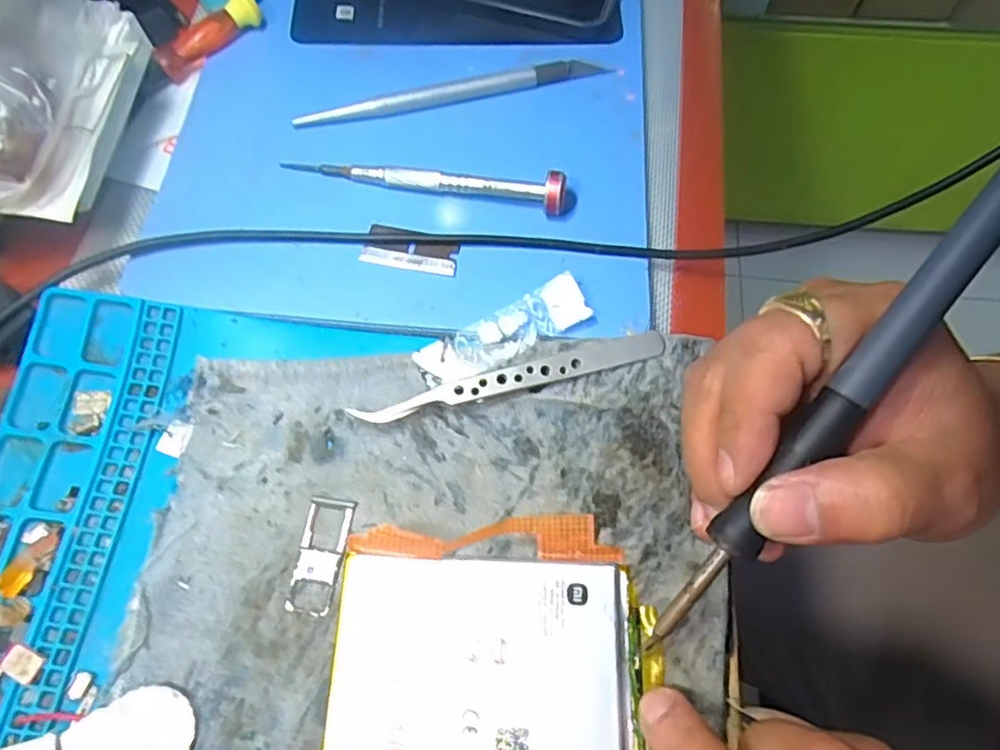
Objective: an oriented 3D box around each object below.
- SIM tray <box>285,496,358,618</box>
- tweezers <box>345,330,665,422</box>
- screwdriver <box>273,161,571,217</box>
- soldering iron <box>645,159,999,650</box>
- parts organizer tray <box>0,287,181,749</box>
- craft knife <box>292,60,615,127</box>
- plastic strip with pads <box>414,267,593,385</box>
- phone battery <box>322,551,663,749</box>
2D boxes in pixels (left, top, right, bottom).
[{"bbox_3d":[-0.061,0.060,0.213,0.015,0.004,0.038,9,66,1],"label":"SIM tray"},{"bbox_3d":[0.005,0.001,0.234,0.115,0.009,0.014,-15,68,-9],"label":"tweezers"},{"bbox_3d":[-0.033,-0.086,0.268,0.121,0.016,0.013,12,66,2],"label":"screwdriver"},{"bbox_3d":[0.112,-0.016,0.173,0.014,0.012,0.235,36,101,12],"label":"soldering iron"},{"bbox_3d":[-0.156,0.044,0.214,0.051,0.013,0.154,6,66,0],"label":"parts organizer tray"},{"bbox_3d":[-0.020,-0.131,0.293,0.146,0.008,0.010,-13,68,-9],"label":"craft knife"},{"bbox_3d":[0.001,-0.016,0.240,0.065,0.011,0.020,-25,70,-13],"label":"plastic strip with pads"},{"bbox_3d":[-0.002,0.091,0.198,0.100,0.007,0.065,3,66,-2],"label":"phone battery"}]

